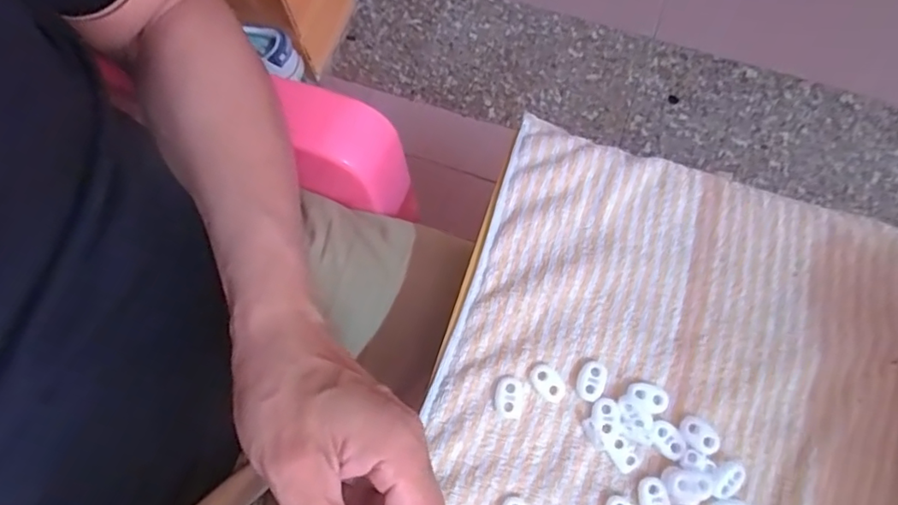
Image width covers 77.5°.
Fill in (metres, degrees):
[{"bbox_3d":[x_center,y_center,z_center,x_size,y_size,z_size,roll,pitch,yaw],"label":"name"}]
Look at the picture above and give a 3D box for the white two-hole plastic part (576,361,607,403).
[{"bbox_3d":[0.081,0.073,0.319,0.015,0.004,0.021,17,76,8],"label":"white two-hole plastic part"}]

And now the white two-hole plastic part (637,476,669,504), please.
[{"bbox_3d":[0.109,0.133,0.299,0.014,0.005,0.023,-14,74,-1],"label":"white two-hole plastic part"}]

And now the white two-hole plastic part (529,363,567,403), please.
[{"bbox_3d":[0.056,0.074,0.319,0.023,0.004,0.014,43,81,13],"label":"white two-hole plastic part"}]

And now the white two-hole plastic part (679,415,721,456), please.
[{"bbox_3d":[0.138,0.100,0.308,0.023,0.004,0.015,43,81,13],"label":"white two-hole plastic part"}]

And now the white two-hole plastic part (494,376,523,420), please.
[{"bbox_3d":[0.034,0.082,0.317,0.015,0.004,0.023,4,75,4],"label":"white two-hole plastic part"}]

